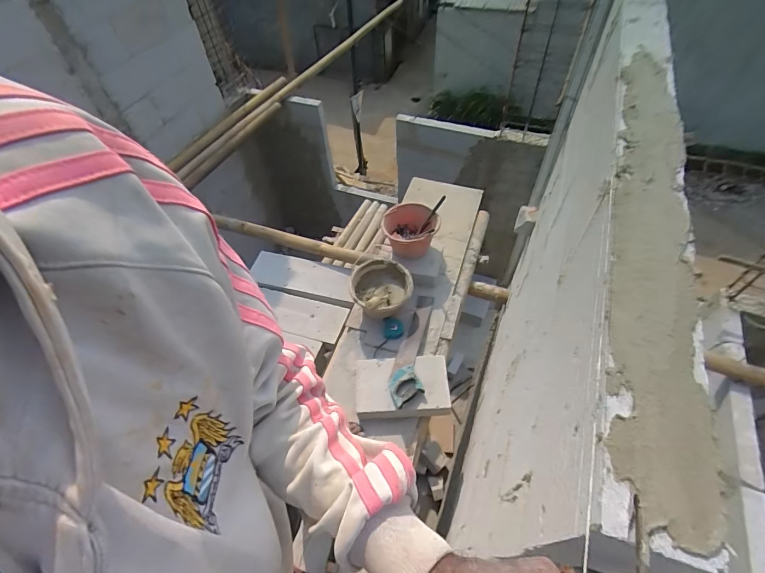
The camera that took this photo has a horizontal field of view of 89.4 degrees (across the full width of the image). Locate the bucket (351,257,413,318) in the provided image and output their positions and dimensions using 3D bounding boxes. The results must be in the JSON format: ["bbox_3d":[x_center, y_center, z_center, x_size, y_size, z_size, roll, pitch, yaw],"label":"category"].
[{"bbox_3d":[-0.002,0.014,1.590,0.240,0.161,0.220,-2,53,3],"label":"bucket"}]

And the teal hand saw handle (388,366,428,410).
[{"bbox_3d":[0.081,0.358,1.358,0.110,0.027,0.146,-15,54,-8],"label":"teal hand saw handle"}]

